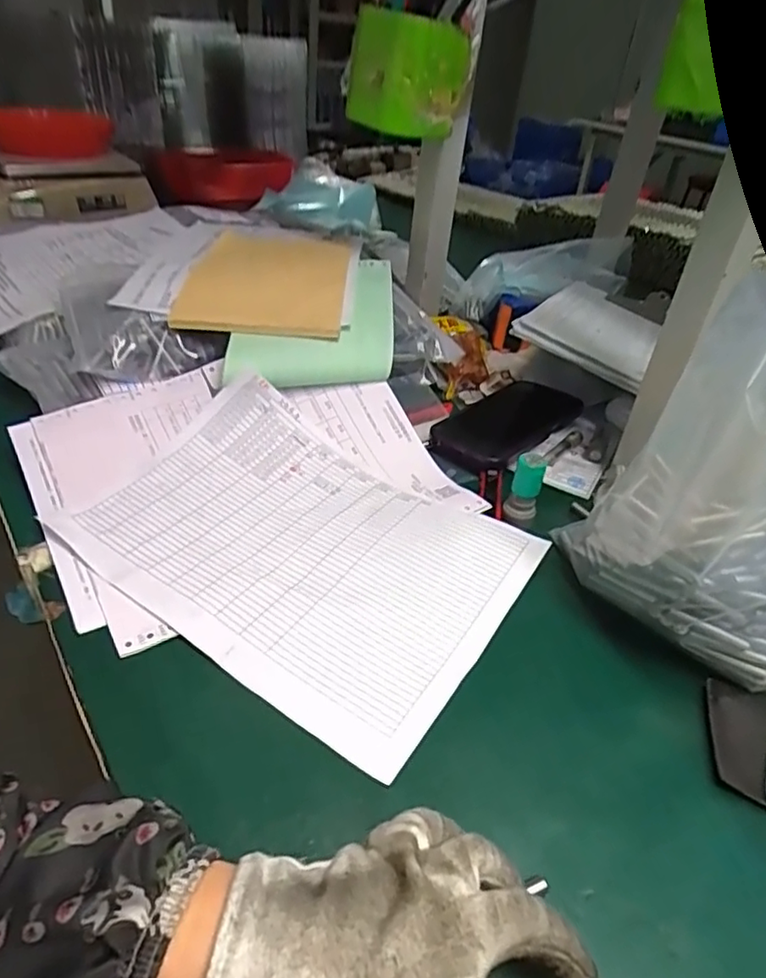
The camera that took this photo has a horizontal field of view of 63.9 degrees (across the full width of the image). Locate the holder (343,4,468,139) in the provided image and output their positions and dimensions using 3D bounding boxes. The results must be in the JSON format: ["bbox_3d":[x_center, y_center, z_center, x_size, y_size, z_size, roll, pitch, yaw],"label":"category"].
[{"bbox_3d":[0.020,-0.336,0.502,0.094,0.083,0.059,6,37,0],"label":"holder"}]

